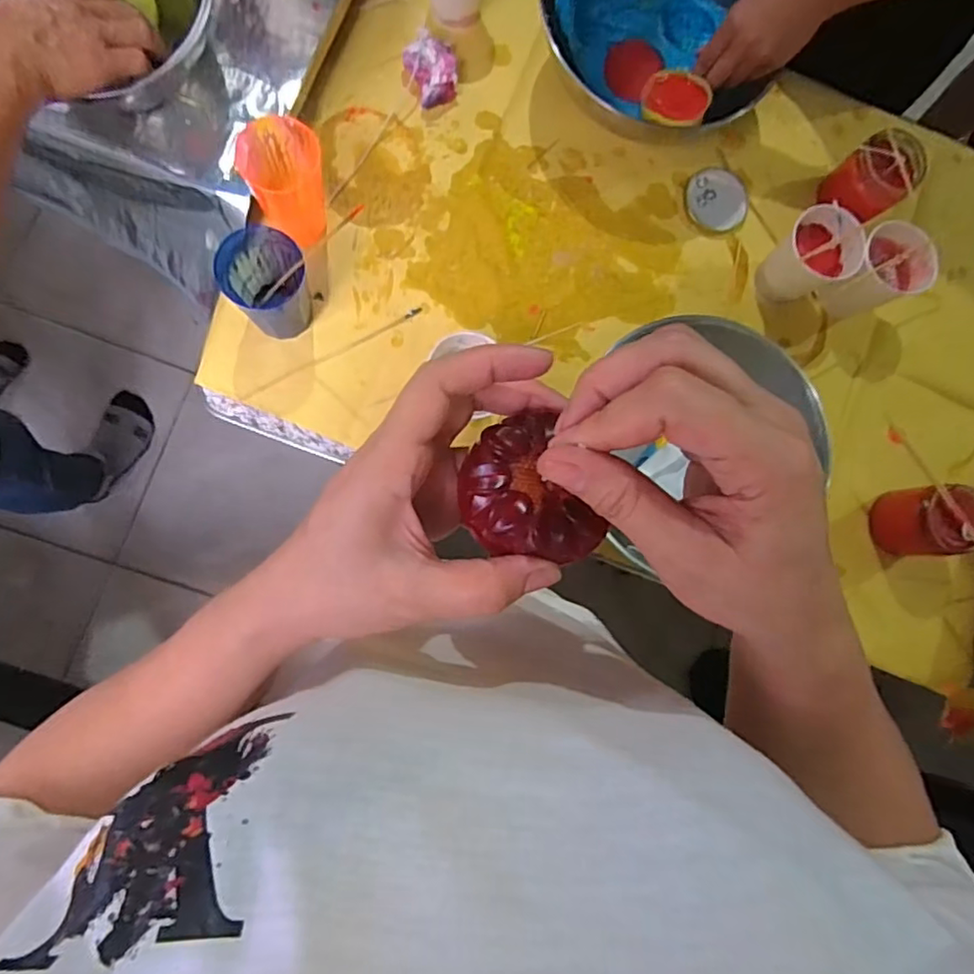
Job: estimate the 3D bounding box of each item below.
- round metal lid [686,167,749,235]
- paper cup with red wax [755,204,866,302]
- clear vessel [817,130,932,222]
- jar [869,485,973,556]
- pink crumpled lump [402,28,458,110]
[{"bbox_3d":[0.253,-0.315,0.679,0.069,0.004,0.072,1,85,-7],"label":"round metal lid"},{"bbox_3d":[0.329,-0.235,0.649,0.076,0.089,0.076,1,85,-7],"label":"paper cup with red wax"},{"bbox_3d":[0.411,-0.327,0.658,0.063,0.074,0.067,1,85,-7],"label":"clear vessel"},{"bbox_3d":[0.448,0.035,0.629,0.062,0.083,0.066,1,85,-7],"label":"jar"},{"bbox_3d":[-0.056,-0.423,0.631,0.053,0.041,0.056,1,85,-7],"label":"pink crumpled lump"}]

